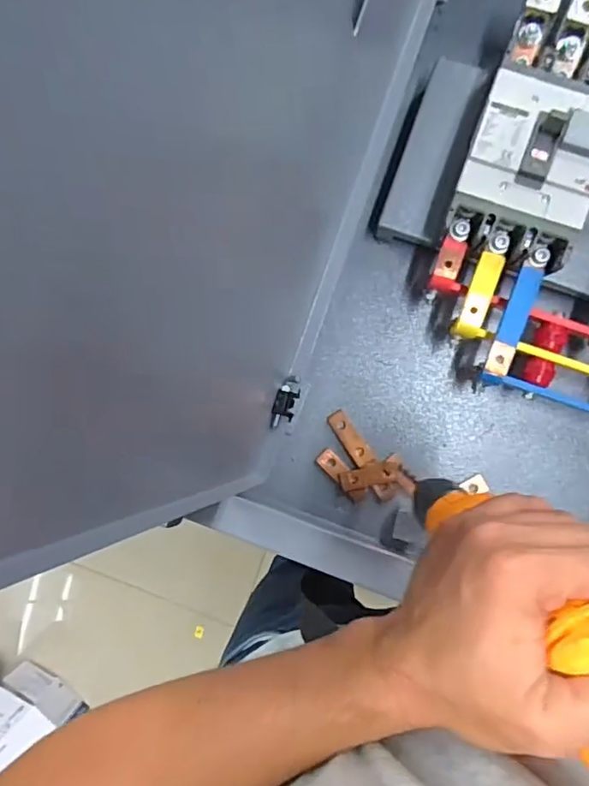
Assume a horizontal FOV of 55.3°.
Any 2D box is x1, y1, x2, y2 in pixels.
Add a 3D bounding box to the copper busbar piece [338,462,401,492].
[{"bbox_3d":[0.077,0.084,0.571,0.060,0.007,0.020,-14,90,5],"label":"copper busbar piece"}]

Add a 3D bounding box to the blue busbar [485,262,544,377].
[{"bbox_3d":[0.191,-0.062,0.486,0.019,0.012,0.096,19,93,4],"label":"blue busbar"}]

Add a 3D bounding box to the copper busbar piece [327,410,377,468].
[{"bbox_3d":[0.058,0.047,0.573,0.020,0.004,0.063,-32,81,-9],"label":"copper busbar piece"}]

